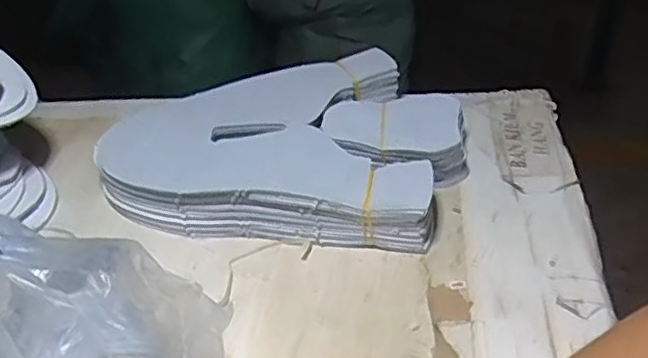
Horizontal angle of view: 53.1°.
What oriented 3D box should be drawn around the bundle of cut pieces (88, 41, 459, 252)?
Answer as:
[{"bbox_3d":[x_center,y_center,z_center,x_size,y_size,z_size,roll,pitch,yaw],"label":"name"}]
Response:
[{"bbox_3d":[-0.029,-0.038,0.556,0.291,0.042,0.221,3,38,12],"label":"bundle of cut pieces"}]

